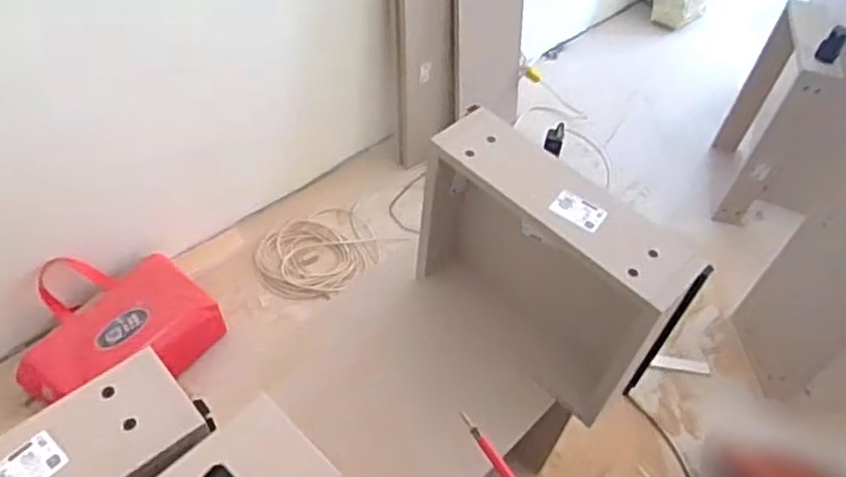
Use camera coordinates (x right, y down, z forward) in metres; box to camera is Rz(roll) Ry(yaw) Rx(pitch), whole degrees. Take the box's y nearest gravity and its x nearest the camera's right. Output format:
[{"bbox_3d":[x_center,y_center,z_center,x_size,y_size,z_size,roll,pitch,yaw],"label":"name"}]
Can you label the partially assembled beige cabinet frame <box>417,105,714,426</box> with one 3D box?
[{"bbox_3d":[0.154,0.040,0.945,0.100,0.300,0.361,-34,62,-28],"label":"partially assembled beige cabinet frame"}]

